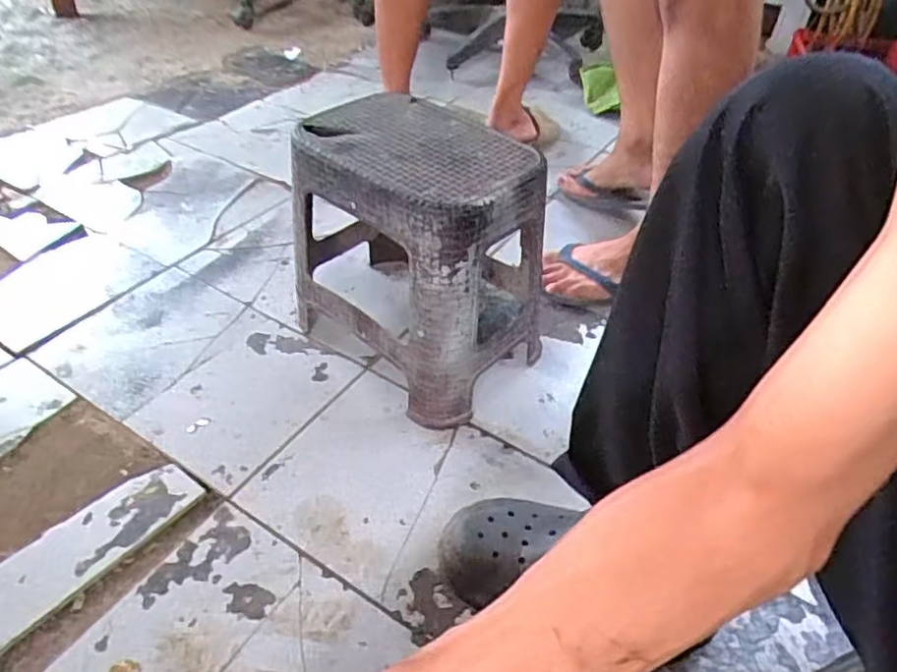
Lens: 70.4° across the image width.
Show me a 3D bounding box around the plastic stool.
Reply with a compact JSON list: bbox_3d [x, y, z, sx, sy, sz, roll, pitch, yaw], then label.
[{"bbox_3d":[-0.036,-0.113,0.829,0.310,0.299,0.233,34,51,29],"label":"plastic stool"}]

